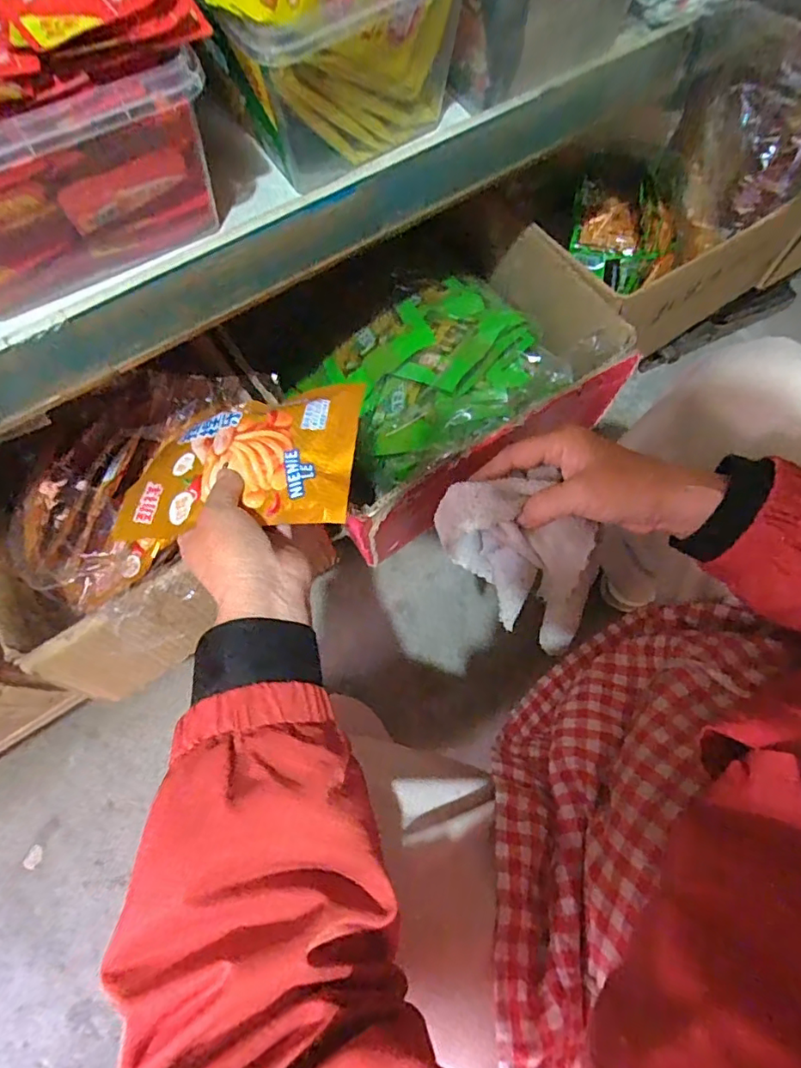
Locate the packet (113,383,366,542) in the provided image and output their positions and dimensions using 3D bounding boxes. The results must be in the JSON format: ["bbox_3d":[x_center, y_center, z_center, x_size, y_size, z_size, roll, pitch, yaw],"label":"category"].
[{"bbox_3d":[-0.113,-0.051,0.377,0.168,0.018,0.106,-6,61,17],"label":"packet"}]

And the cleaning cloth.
[{"bbox_3d":[0.092,0.016,0.408,0.125,0.142,0.065,28,71,12],"label":"cleaning cloth"}]

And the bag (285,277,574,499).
[{"bbox_3d":[0.033,-0.163,0.555,0.250,0.089,0.182,-29,72,-9],"label":"bag"}]

